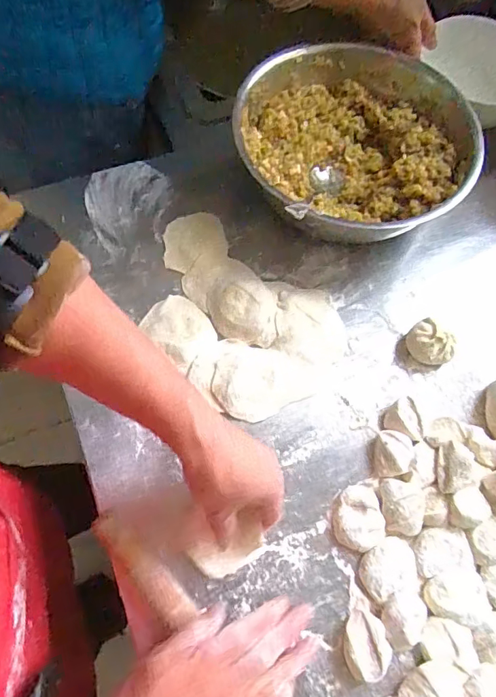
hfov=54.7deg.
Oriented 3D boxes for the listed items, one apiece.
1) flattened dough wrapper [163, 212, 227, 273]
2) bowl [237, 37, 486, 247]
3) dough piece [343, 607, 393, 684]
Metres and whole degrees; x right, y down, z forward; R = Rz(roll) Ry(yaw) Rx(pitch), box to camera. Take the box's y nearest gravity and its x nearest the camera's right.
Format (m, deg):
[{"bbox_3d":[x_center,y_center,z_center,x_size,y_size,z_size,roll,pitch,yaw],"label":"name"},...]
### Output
[{"bbox_3d":[-0.061,-0.120,0.535,0.071,0.004,0.071,-14,68,-8],"label":"flattened dough wrapper"},{"bbox_3d":[0.119,-0.224,0.544,0.238,0.087,0.249,1,66,-2],"label":"bowl"},{"bbox_3d":[0.095,0.237,0.384,0.032,0.016,0.049,4,66,-1],"label":"dough piece"}]

